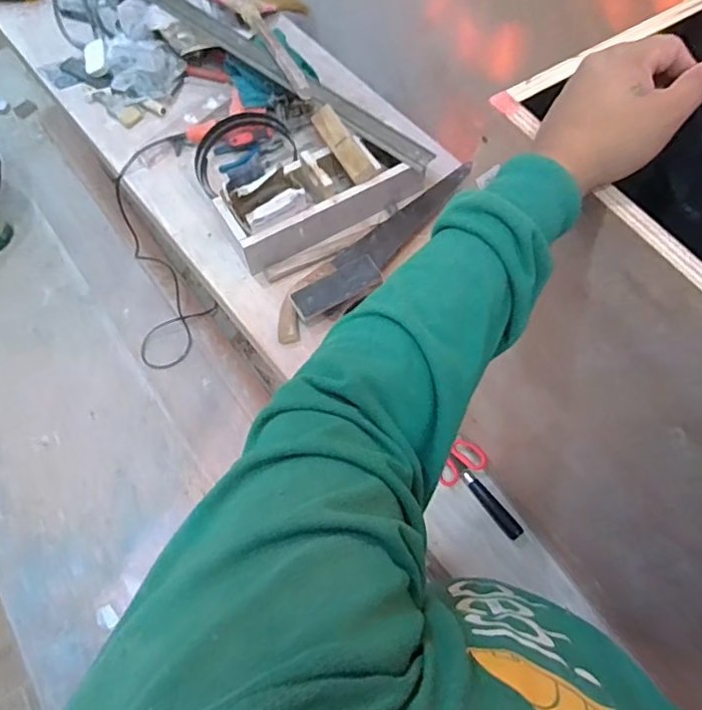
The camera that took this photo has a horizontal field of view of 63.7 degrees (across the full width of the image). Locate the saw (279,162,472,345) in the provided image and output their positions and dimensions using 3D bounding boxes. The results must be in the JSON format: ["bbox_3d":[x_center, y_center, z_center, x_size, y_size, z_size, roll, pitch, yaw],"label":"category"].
[{"bbox_3d":[0.059,-0.224,1.127,0.551,0.031,0.089,-41,70,-16],"label":"saw"}]

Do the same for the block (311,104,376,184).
[{"bbox_3d":[-0.015,-0.423,1.129,0.052,0.019,0.173,-31,82,-13],"label":"block"}]

